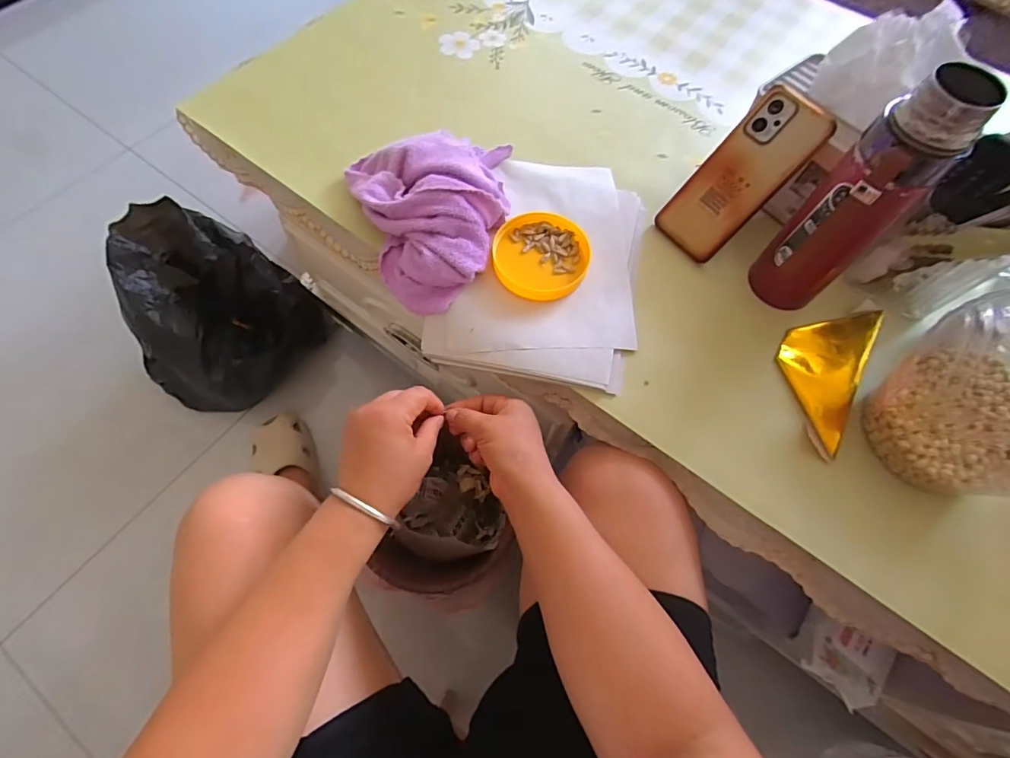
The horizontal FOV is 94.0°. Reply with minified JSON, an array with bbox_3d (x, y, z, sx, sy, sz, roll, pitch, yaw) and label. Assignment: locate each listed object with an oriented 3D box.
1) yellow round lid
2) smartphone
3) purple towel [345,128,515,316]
[{"bbox_3d":[0.037,-0.126,0.484,0.096,0.014,0.099,0,65,-1],"label":"yellow round lid"},{"bbox_3d":[0.235,-0.204,0.477,0.076,0.010,0.165,50,116,19],"label":"smartphone"},{"bbox_3d":[-0.074,-0.171,0.487,0.173,0.069,0.203,-6,66,-4],"label":"purple towel"}]

